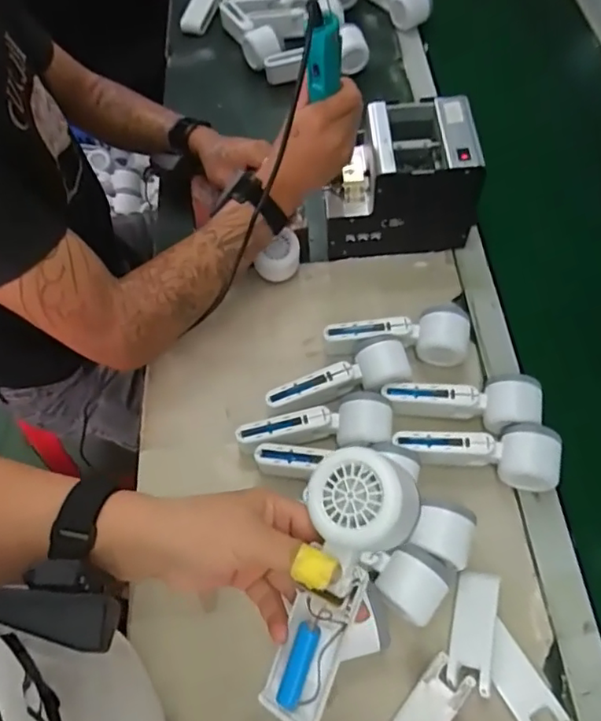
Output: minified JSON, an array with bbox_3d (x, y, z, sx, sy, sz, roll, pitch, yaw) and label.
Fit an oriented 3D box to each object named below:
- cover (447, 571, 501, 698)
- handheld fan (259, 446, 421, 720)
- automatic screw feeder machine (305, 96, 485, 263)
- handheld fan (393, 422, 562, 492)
[{"bbox_3d":[0.162,0.252,0.529,0.039,0.010,0.099,6,67,21],"label":"cover"},{"bbox_3d":[0.023,0.135,0.345,0.062,0.045,0.170,18,97,11],"label":"handheld fan"},{"bbox_3d":[0.116,-0.224,0.728,0.186,0.163,0.128,-5,61,-2],"label":"automatic screw feeder machine"},{"bbox_3d":[0.184,0.094,0.594,0.166,0.051,0.058,9,61,6],"label":"handheld fan"}]

